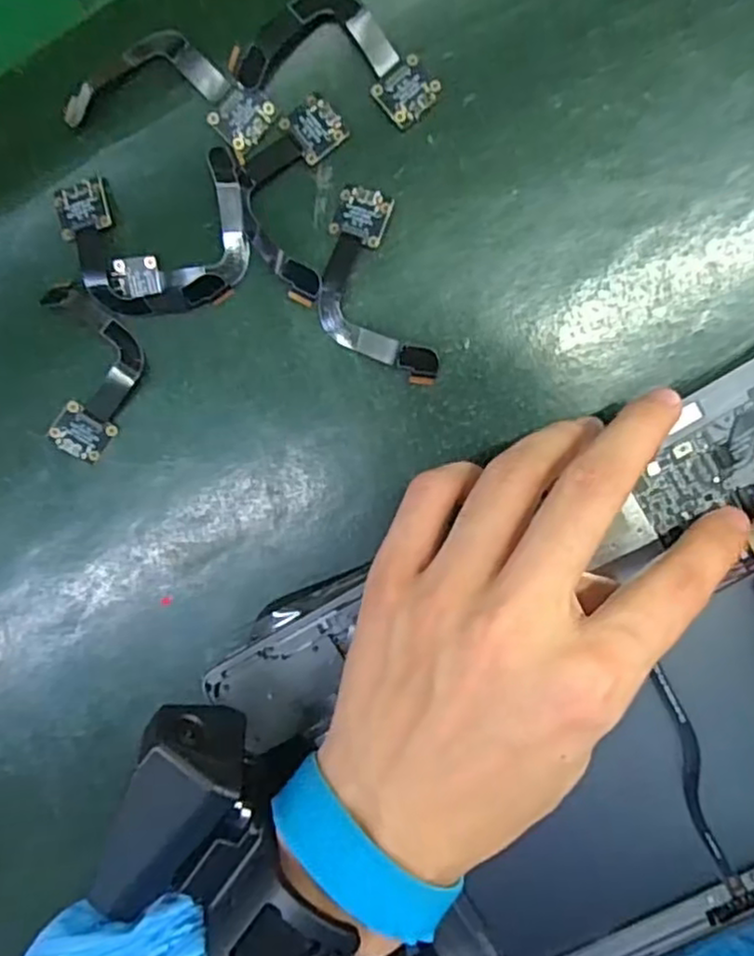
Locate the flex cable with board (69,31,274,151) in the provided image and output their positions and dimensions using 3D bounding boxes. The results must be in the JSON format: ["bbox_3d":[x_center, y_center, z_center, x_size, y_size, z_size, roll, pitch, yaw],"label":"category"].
[{"bbox_3d":[-0.075,-0.143,0.254,0.074,0.005,0.034,9,98,5],"label":"flex cable with board"}]

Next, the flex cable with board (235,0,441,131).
[{"bbox_3d":[-0.013,-0.149,0.246,0.069,0.012,0.033,16,98,4],"label":"flex cable with board"}]

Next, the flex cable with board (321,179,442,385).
[{"bbox_3d":[-0.004,-0.068,0.257,0.036,0.010,0.075,-15,95,7],"label":"flex cable with board"}]

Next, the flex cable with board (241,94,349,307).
[{"bbox_3d":[-0.033,-0.103,0.256,0.033,0.007,0.072,11,98,4],"label":"flex cable with board"}]

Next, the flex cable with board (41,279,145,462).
[{"bbox_3d":[-0.110,-0.041,0.269,0.035,0.010,0.067,-3,97,6],"label":"flex cable with board"}]

